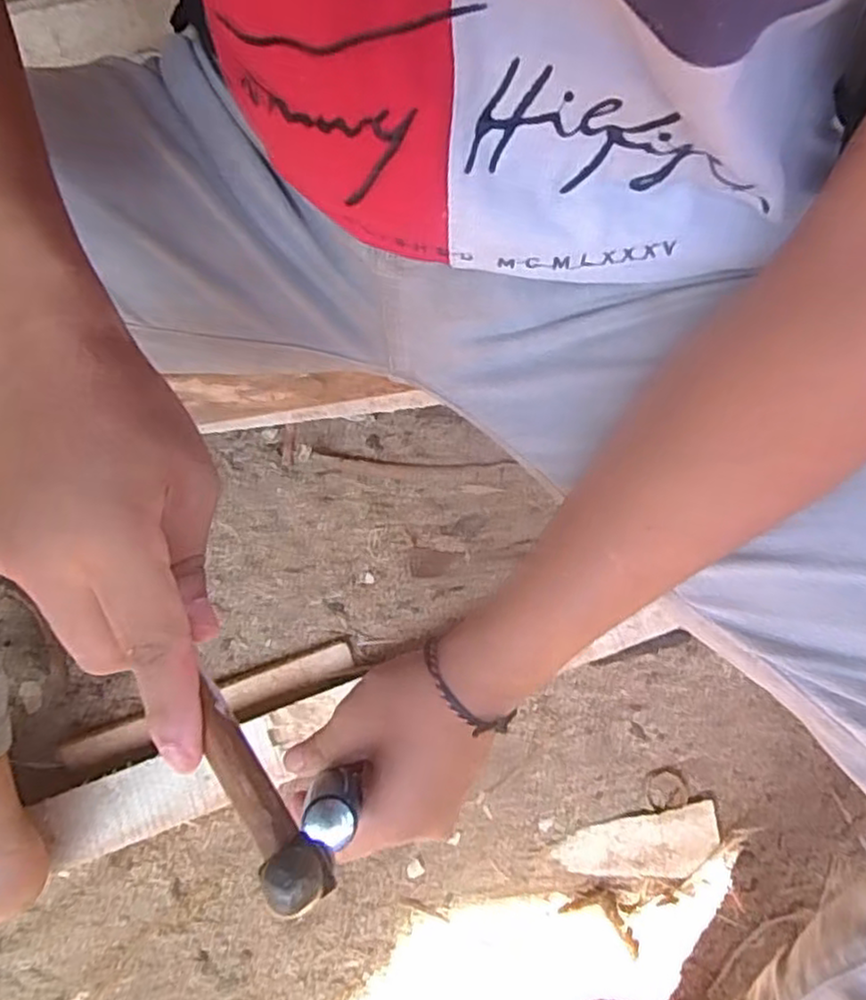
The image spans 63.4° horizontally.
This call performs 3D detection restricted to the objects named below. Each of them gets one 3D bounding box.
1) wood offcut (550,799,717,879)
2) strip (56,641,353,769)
[{"bbox_3d":[0.154,0.260,0.524,0.119,0.007,0.044,-10,76,-2],"label":"wood offcut"},{"bbox_3d":[-0.174,0.159,0.546,0.229,0.012,0.024,-20,77,-4],"label":"strip"}]

